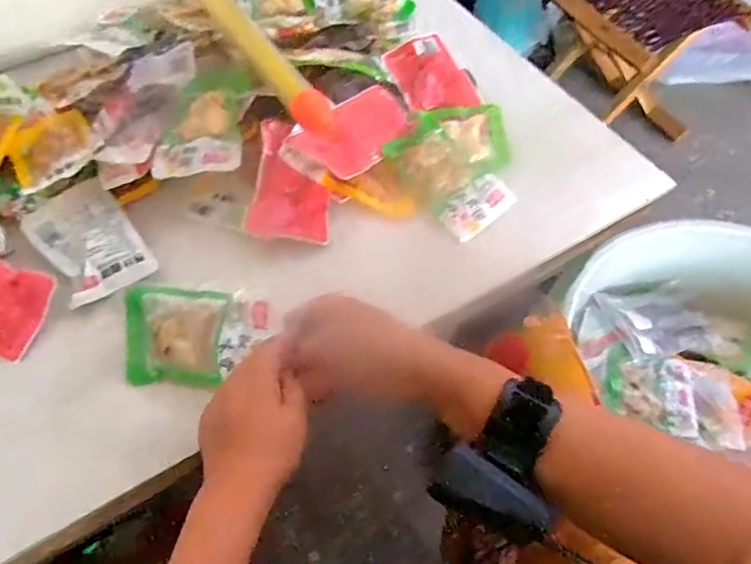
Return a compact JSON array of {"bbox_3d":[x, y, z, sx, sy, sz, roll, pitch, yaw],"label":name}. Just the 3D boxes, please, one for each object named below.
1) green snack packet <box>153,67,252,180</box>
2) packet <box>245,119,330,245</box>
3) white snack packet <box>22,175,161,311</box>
[{"bbox_3d":[-0.165,-0.155,0.501,0.078,0.014,0.128,-2,60,1],"label":"green snack packet"},{"bbox_3d":[-0.079,-0.096,0.500,0.072,0.005,0.121,7,71,-10],"label":"packet"},{"bbox_3d":[-0.268,-0.043,0.478,0.079,0.021,0.138,-34,64,-17],"label":"white snack packet"}]

